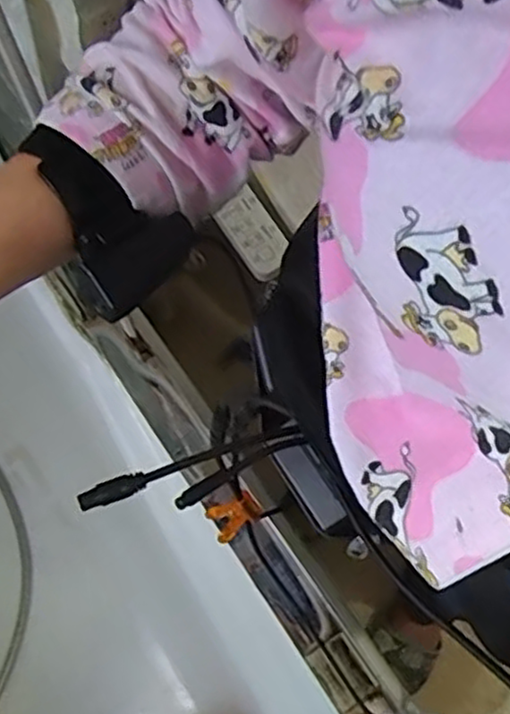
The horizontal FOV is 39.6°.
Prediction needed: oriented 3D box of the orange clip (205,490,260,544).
[{"bbox_3d":[-0.018,0.136,0.605,0.042,0.017,0.029,-28,68,-9],"label":"orange clip"}]

